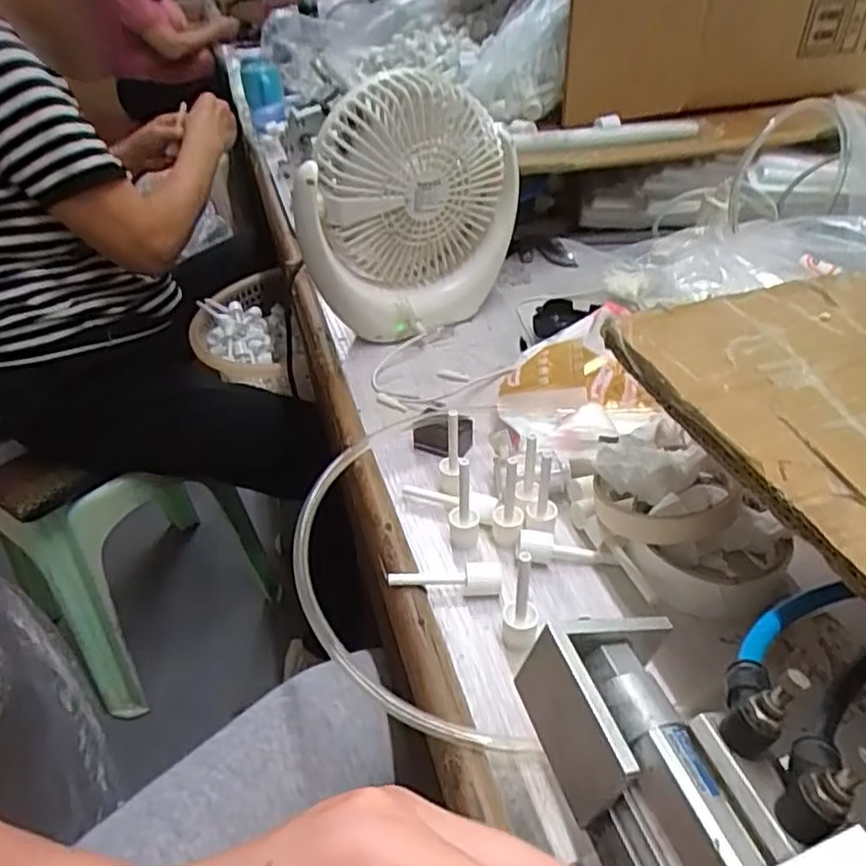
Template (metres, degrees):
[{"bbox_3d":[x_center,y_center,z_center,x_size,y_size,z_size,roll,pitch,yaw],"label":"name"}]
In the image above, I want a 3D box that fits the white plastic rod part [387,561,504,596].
[{"bbox_3d":[0.008,0.085,0.384,0.065,0.017,0.013,0,38,5],"label":"white plastic rod part"}]

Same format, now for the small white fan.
[{"bbox_3d":[-0.018,-0.187,0.578,0.191,0.209,0.064,-25,43,-25],"label":"small white fan"}]

